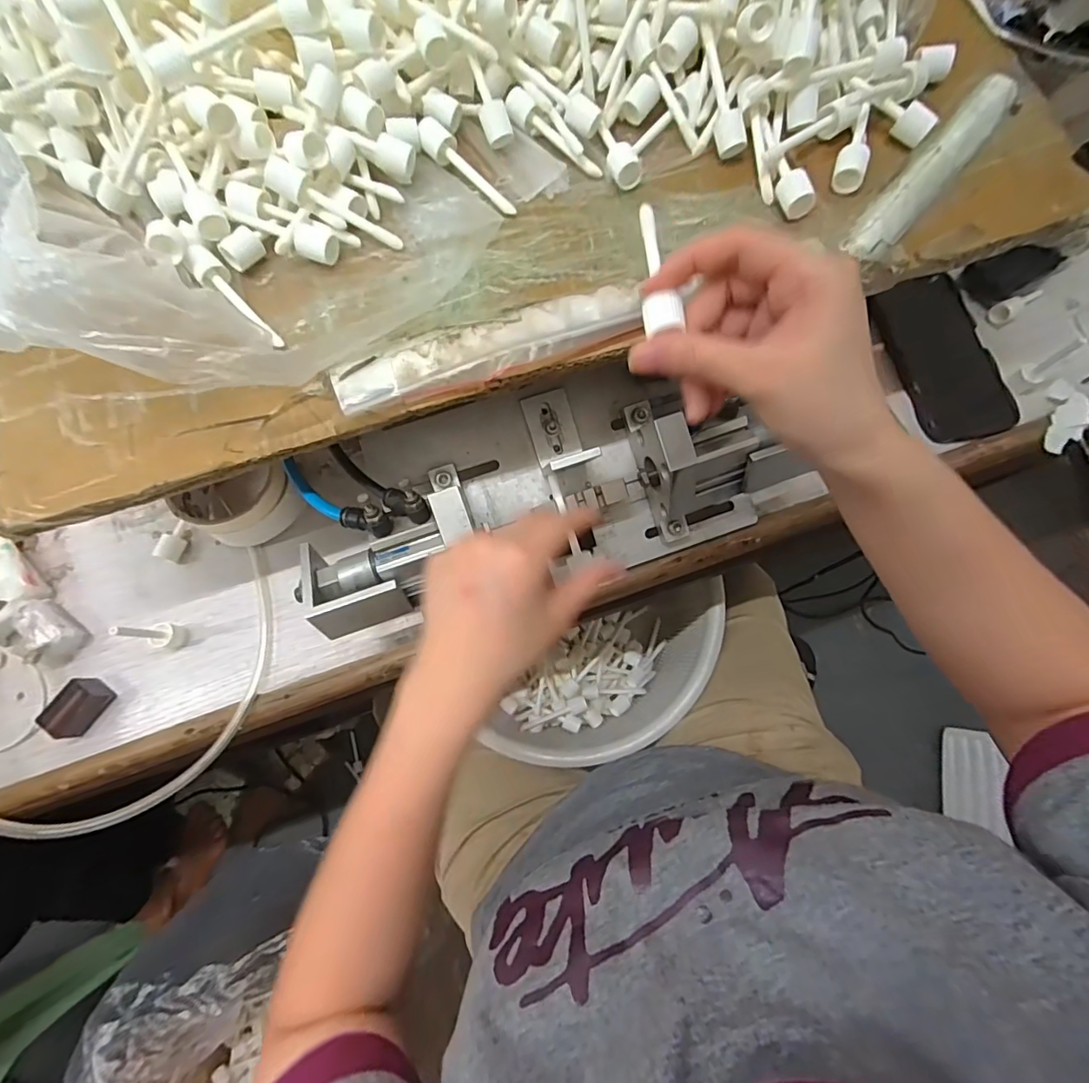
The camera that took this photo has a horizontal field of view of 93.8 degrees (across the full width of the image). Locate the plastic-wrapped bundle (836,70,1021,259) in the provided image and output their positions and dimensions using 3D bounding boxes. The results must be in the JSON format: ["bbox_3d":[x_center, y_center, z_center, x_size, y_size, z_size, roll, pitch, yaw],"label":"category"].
[{"bbox_3d":[0.246,-0.237,0.322,0.027,0.012,0.175,40,80,9],"label":"plastic-wrapped bundle"}]

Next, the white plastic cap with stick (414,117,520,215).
[{"bbox_3d":[-0.050,-0.243,0.330,0.022,0.015,0.079,-41,79,-9],"label":"white plastic cap with stick"}]

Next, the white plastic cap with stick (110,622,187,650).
[{"bbox_3d":[-0.295,0.070,0.382,0.015,0.060,0.020,3,76,1],"label":"white plastic cap with stick"}]

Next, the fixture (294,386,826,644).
[{"bbox_3d":[-0.007,-0.038,0.382,0.336,0.104,0.134,-15,77,-3],"label":"fixture"}]

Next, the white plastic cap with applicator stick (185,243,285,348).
[{"bbox_3d":[-0.188,-0.149,0.312,0.018,0.019,0.084,-43,80,-9],"label":"white plastic cap with applicator stick"}]

